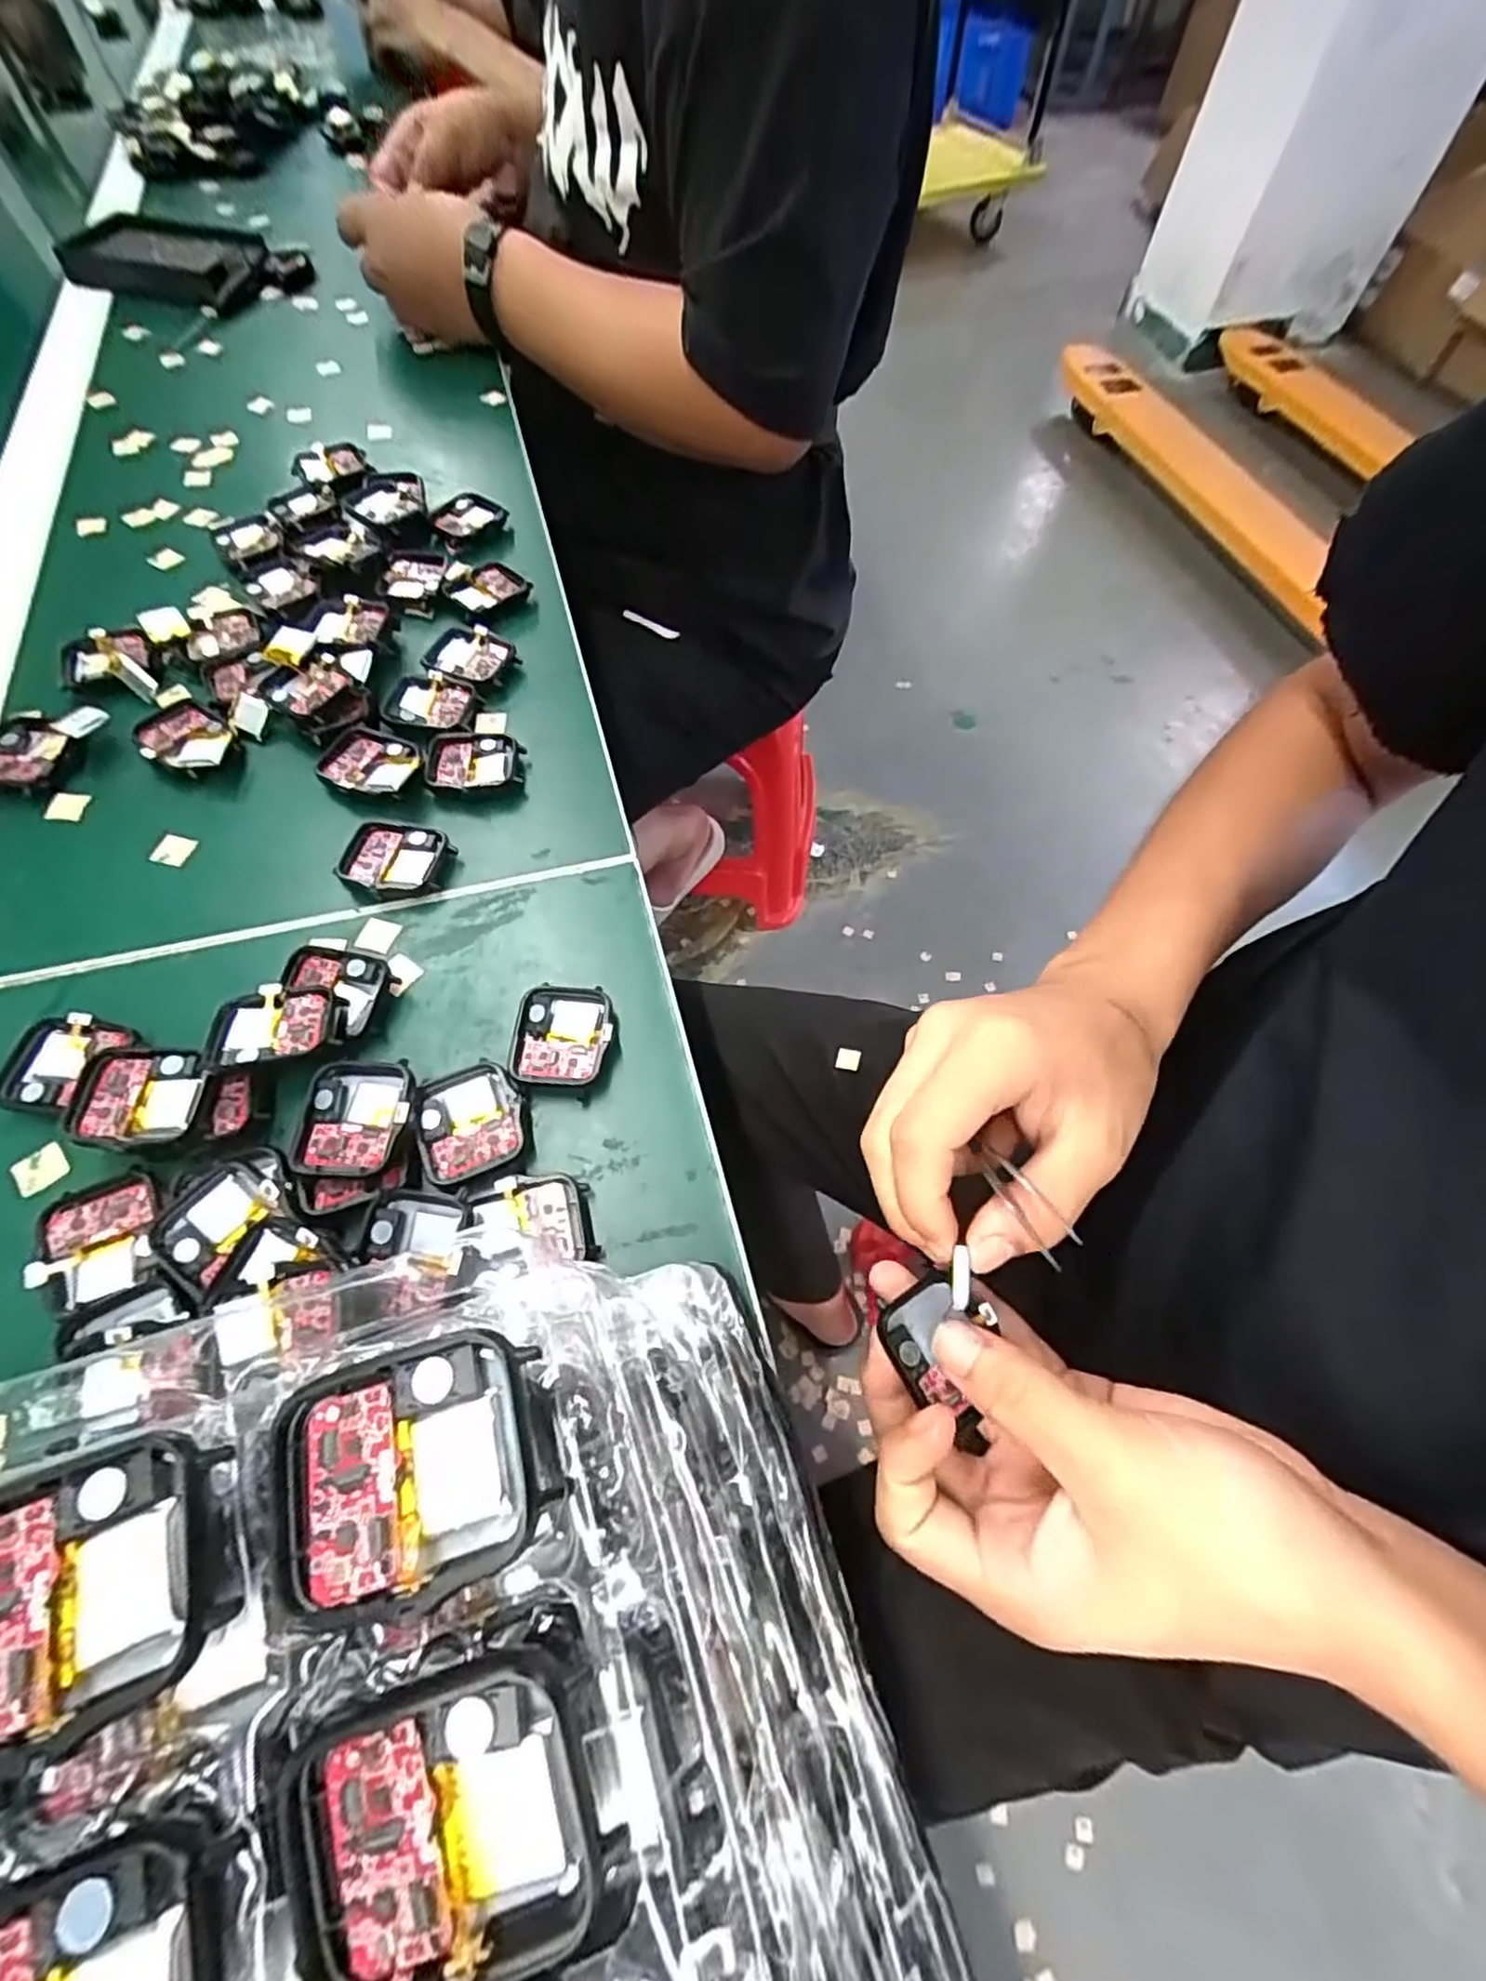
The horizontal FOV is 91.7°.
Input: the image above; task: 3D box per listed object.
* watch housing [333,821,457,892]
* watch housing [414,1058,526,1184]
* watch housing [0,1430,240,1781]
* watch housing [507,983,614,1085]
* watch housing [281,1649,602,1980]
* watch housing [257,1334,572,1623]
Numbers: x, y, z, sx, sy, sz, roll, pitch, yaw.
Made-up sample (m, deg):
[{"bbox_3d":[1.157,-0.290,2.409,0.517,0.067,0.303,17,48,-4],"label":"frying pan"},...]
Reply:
[{"bbox_3d":[-0.159,-0.060,0.332,0.044,0.011,0.036,8,63,3],"label":"watch housing"},{"bbox_3d":[-0.103,0.050,0.274,0.037,0.007,0.042,-18,64,-10],"label":"watch housing"},{"bbox_3d":[-0.110,0.097,0.117,0.047,0.007,0.038,-18,64,-10],"label":"watch housing"},{"bbox_3d":[-0.073,0.018,0.294,0.038,0.013,0.043,1,63,-1],"label":"watch housing"},{"bbox_3d":[-0.046,0.125,0.108,0.045,0.012,0.037,-10,63,-7],"label":"watch housing"},{"bbox_3d":[-0.059,0.083,0.126,0.046,0.006,0.038,-16,64,-10],"label":"watch housing"}]

